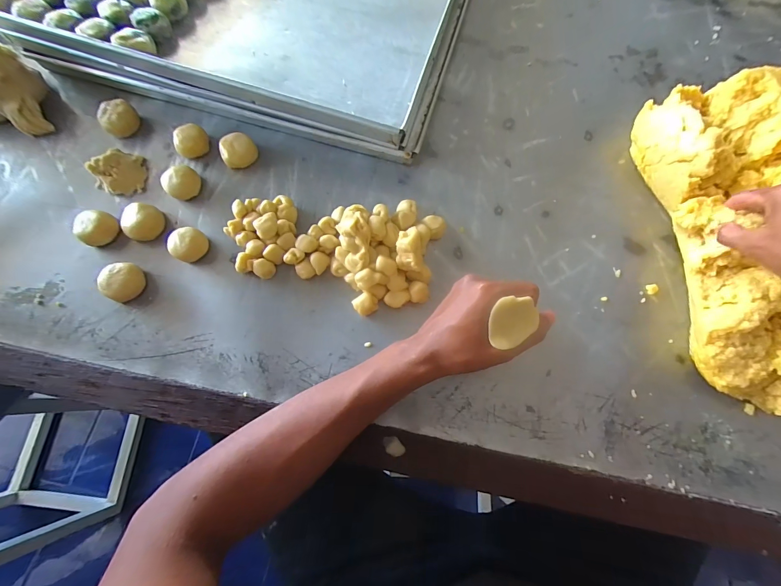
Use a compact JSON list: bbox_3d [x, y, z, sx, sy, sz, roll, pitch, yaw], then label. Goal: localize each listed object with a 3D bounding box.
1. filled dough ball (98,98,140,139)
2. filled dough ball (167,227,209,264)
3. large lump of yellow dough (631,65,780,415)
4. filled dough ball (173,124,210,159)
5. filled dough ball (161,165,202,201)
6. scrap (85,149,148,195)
[{"bbox_3d":[-0.324,-0.209,0.414,0.038,0.030,0.033,-40,80,-10],"label":"filled dough ball"},{"bbox_3d":[-0.217,-0.051,0.371,0.033,0.025,0.033,0,76,-1],"label":"filled dough ball"},{"bbox_3d":[0.393,-0.068,0.327,0.197,0.104,0.338,-2,76,-2],"label":"large lump of yellow dough"},{"bbox_3d":[-0.233,-0.177,0.407,0.037,0.031,0.034,0,76,-1],"label":"filled dough ball"},{"bbox_3d":[-0.234,-0.124,0.390,0.037,0.027,0.029,-37,79,-10],"label":"filled dough ball"},{"bbox_3d":[-0.307,-0.140,0.391,0.041,0.032,0.051,22,76,4],"label":"scrap"}]

